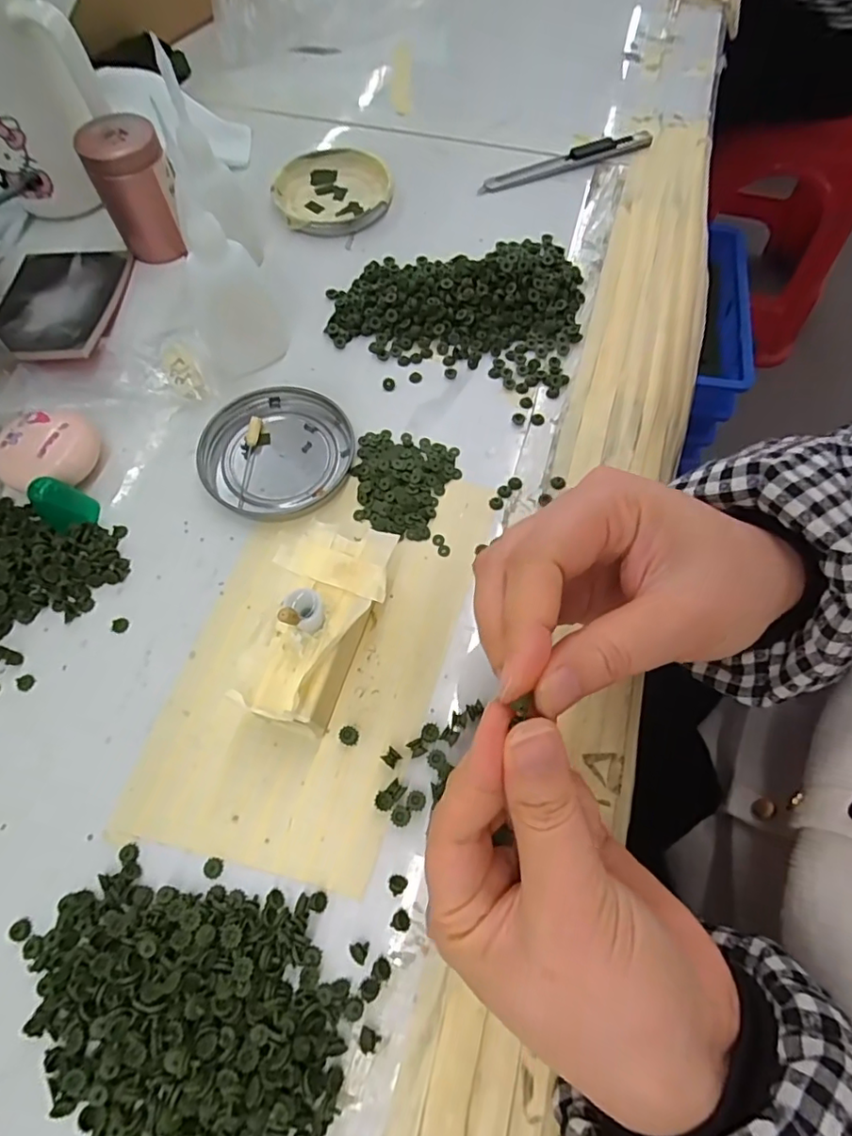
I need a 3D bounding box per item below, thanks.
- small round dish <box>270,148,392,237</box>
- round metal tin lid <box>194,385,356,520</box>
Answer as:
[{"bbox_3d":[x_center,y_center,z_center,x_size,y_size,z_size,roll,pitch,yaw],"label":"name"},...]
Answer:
[{"bbox_3d":[-0.063,-0.260,0.387,0.078,0.010,0.076,0,65,0],"label":"small round dish"},{"bbox_3d":[-0.079,-0.061,0.298,0.074,0.008,0.077,0,65,0],"label":"round metal tin lid"}]

